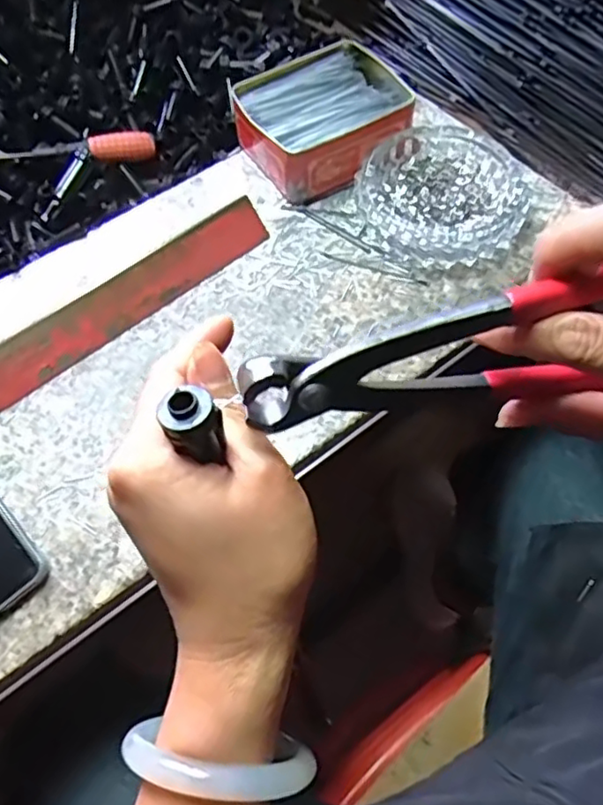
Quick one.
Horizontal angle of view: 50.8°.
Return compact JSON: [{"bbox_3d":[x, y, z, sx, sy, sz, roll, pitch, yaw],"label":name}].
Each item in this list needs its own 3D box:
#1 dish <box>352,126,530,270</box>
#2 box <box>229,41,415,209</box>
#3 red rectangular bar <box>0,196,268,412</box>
[{"bbox_3d":[0.101,-0.154,0.478,0.113,0.032,0.122,-1,60,1],"label":"dish"},{"bbox_3d":[0.018,-0.229,0.515,0.128,0.048,0.108,-28,63,-14],"label":"box"},{"bbox_3d":[-0.121,-0.076,0.443,0.227,0.026,0.027,-37,66,-18],"label":"red rectangular bar"}]

